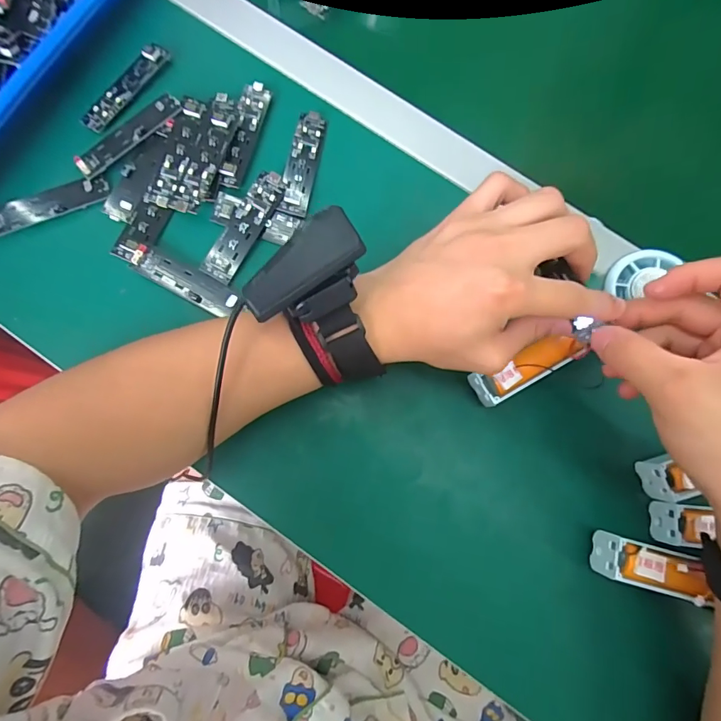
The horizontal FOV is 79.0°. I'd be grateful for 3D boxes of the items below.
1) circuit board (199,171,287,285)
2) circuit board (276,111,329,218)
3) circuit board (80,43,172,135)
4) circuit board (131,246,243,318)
[{"bbox_3d":[-0.088,-0.103,0.332,0.025,0.010,0.091,30,79,5],"label":"circuit board"},{"bbox_3d":[-0.046,-0.160,0.350,0.023,0.005,0.091,11,78,1],"label":"circuit board"},{"bbox_3d":[-0.194,-0.226,0.361,0.020,0.006,0.091,35,81,-2],"label":"circuit board"},{"bbox_3d":[-0.130,-0.059,0.330,0.077,0.010,0.024,27,78,4],"label":"circuit board"}]

